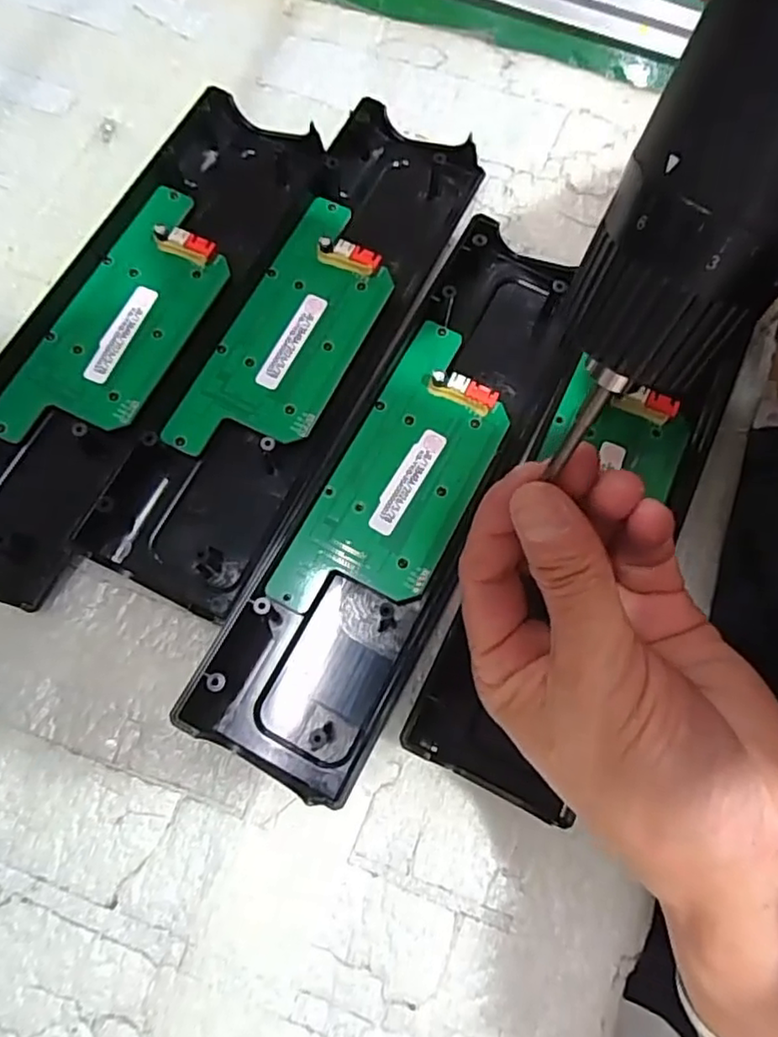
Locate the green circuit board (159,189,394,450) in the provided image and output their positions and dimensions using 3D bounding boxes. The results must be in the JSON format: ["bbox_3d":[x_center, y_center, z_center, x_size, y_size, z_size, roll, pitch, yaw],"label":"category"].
[{"bbox_3d":[-0.042,-0.081,0.272,0.055,0.013,0.133,26,75,7],"label":"green circuit board"}]

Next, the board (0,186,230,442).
[{"bbox_3d":[-0.116,-0.086,0.272,0.053,0.015,0.133,26,75,6],"label":"board"}]

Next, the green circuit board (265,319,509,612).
[{"bbox_3d":[0.007,-0.017,0.255,0.055,0.011,0.133,28,75,7],"label":"green circuit board"}]

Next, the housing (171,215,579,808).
[{"bbox_3d":[0.010,-0.016,0.253,0.071,0.019,0.243,26,75,6],"label":"housing"}]

